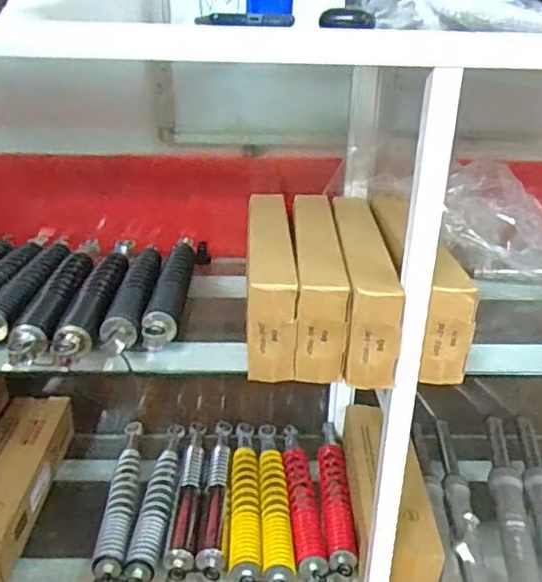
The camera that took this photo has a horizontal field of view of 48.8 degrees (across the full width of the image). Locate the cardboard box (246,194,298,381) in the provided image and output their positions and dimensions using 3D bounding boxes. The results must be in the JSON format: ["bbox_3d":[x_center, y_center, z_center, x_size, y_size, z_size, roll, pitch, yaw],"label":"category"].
[{"bbox_3d":[-0.002,-0.027,0.810,0.059,0.112,0.380,1,23,-1],"label":"cardboard box"}]

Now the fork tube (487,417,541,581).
[{"bbox_3d":[0.381,0.357,0.946,0.053,0.046,0.471,6,23,10],"label":"fork tube"}]

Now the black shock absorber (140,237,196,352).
[{"bbox_3d":[-0.135,-0.008,0.835,0.039,0.038,0.319,1,23,-1],"label":"black shock absorber"}]

